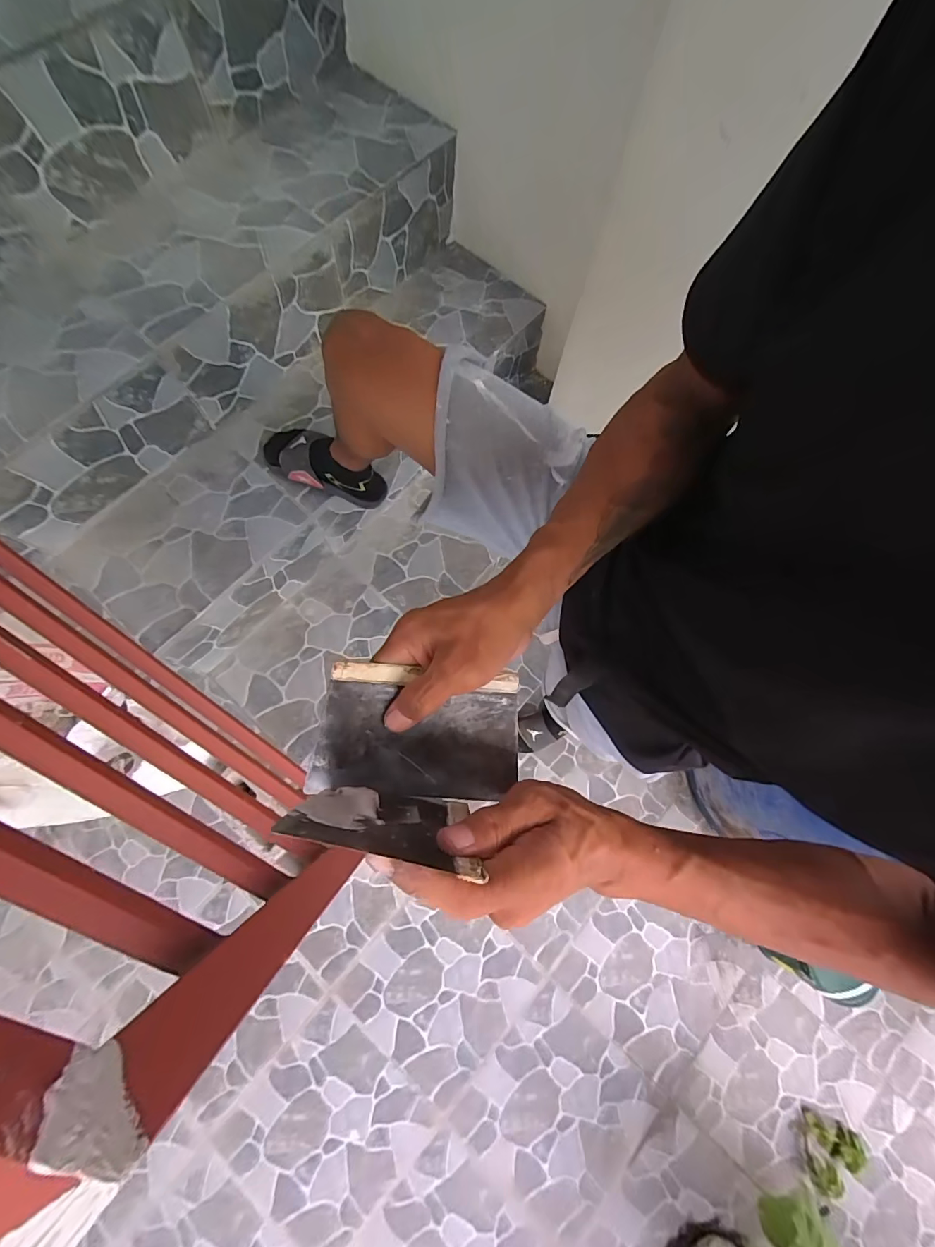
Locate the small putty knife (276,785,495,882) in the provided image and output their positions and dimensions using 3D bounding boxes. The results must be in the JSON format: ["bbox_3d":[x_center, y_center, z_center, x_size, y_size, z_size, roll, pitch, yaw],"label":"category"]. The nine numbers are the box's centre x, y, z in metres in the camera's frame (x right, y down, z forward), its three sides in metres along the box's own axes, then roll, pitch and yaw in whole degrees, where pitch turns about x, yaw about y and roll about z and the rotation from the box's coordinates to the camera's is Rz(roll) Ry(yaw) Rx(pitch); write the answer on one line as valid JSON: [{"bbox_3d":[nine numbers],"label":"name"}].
[{"bbox_3d":[-0.039,0.103,0.239,0.093,0.119,0.011,15,77,4],"label":"small putty knife"}]

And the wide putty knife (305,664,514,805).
[{"bbox_3d":[-0.031,0.072,0.294,0.129,0.008,0.087,6,99,-9],"label":"wide putty knife"}]

